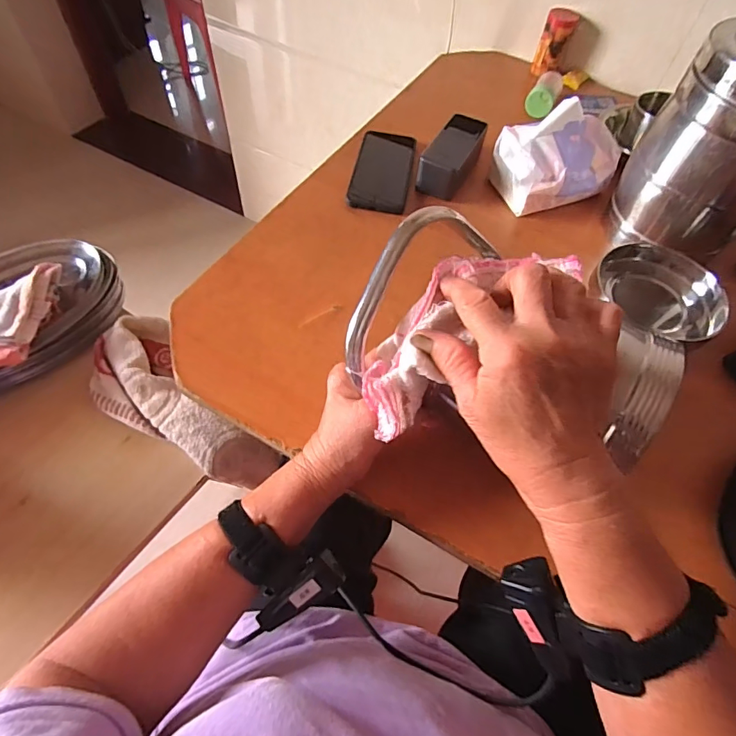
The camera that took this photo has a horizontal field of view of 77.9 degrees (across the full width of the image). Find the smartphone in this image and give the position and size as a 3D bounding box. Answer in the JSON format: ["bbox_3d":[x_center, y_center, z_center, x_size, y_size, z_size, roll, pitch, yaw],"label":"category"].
[{"bbox_3d":[0.022,-0.276,0.635,0.077,0.008,0.173,9,58,2],"label":"smartphone"}]

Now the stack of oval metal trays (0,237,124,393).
[{"bbox_3d":[-0.538,-0.073,0.694,0.186,0.095,0.330,39,63,19],"label":"stack of oval metal trays"}]

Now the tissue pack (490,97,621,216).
[{"bbox_3d":[0.255,-0.278,0.604,0.159,0.109,0.092,-9,59,-9],"label":"tissue pack"}]

